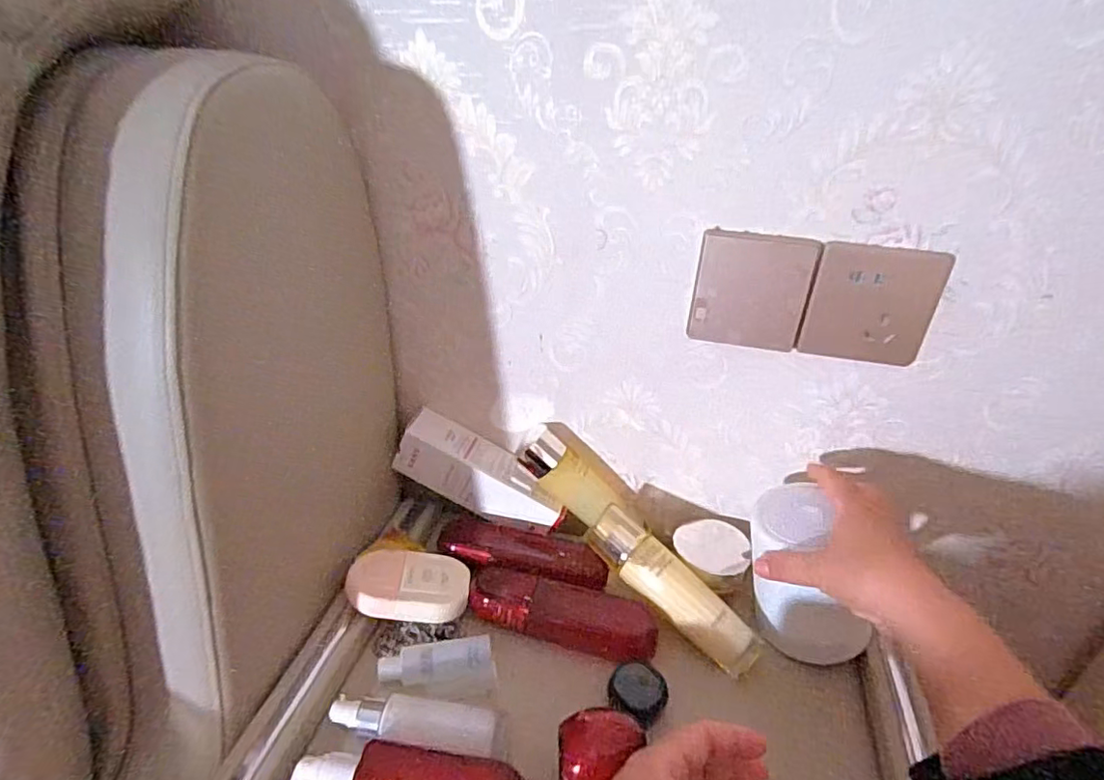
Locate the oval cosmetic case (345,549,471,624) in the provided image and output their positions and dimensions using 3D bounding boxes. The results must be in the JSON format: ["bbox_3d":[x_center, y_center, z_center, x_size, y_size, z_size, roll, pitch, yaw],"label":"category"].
[{"bbox_3d":[-0.129,0.175,0.524,0.106,0.025,0.061,1,32,2],"label":"oval cosmetic case"}]

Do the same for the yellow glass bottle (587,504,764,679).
[{"bbox_3d":[0.101,0.174,0.511,0.037,0.038,0.169,-28,56,-37],"label":"yellow glass bottle"}]

